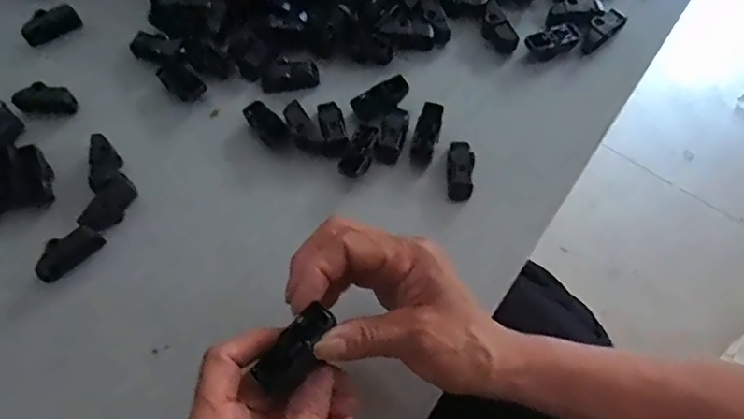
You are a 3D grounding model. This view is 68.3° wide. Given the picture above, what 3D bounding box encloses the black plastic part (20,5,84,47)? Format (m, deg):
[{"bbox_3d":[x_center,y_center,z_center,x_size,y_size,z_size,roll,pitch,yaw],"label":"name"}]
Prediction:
[{"bbox_3d":[-0.274,-0.158,0.467,0.046,0.017,0.016,-32,69,-13],"label":"black plastic part"}]

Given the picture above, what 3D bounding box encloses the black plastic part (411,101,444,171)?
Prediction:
[{"bbox_3d":[0.042,-0.056,0.413,0.017,0.012,0.052,14,81,6],"label":"black plastic part"}]

